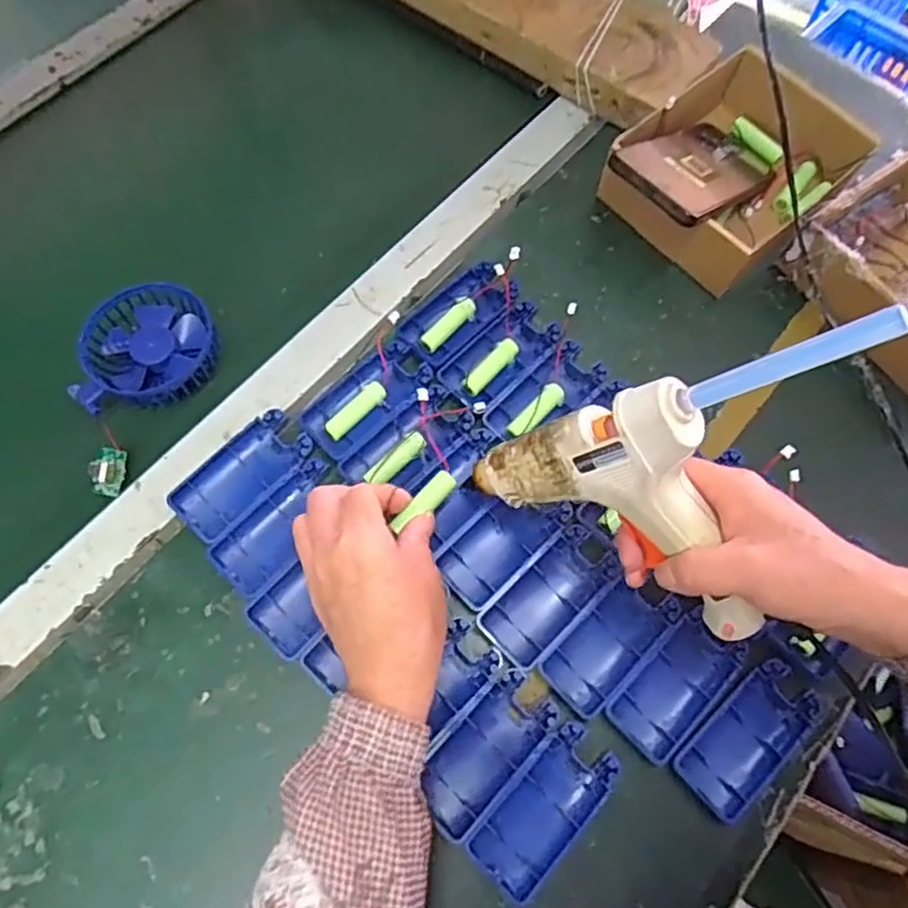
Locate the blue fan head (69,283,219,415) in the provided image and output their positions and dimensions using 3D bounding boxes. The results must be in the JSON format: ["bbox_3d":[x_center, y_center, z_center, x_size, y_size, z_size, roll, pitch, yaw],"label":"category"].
[{"bbox_3d":[-0.217,-0.078,0.474,0.089,0.028,0.096,-2,69,-2],"label":"blue fan head"}]

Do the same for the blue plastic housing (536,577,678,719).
[{"bbox_3d":[0.098,0.118,0.415,0.089,0.013,0.041,-42,76,-15],"label":"blue plastic housing"}]

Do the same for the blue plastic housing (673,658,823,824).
[{"bbox_3d":[0.179,0.171,0.400,0.094,0.010,0.045,-40,75,-15],"label":"blue plastic housing"}]

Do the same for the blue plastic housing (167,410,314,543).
[{"bbox_3d":[-0.142,0.014,0.445,0.044,0.013,0.093,43,74,14],"label":"blue plastic housing"}]

